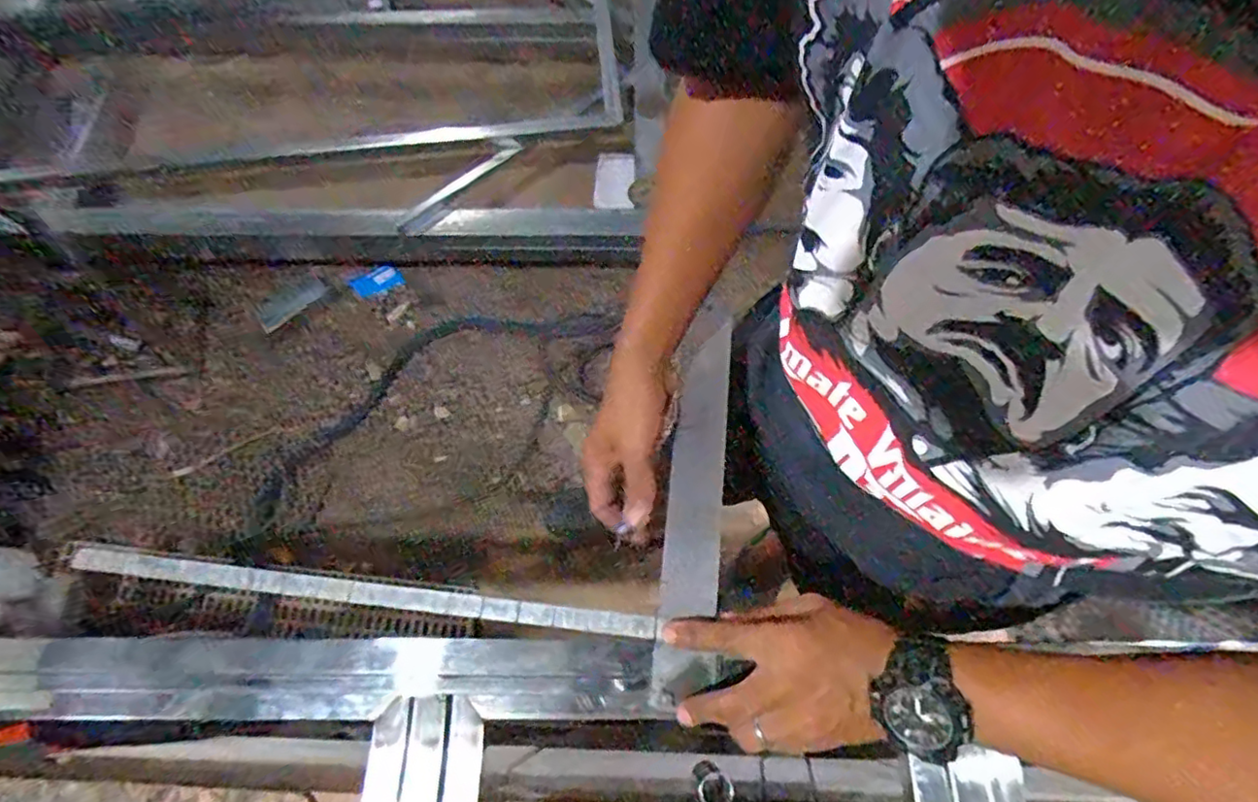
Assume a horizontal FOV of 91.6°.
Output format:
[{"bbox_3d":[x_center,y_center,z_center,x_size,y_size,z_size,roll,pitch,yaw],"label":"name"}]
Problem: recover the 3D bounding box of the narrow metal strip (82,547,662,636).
[{"bbox_3d":[-0.201,0.142,0.456,0.435,0.008,0.018,6,66,3],"label":"narrow metal strip"}]

